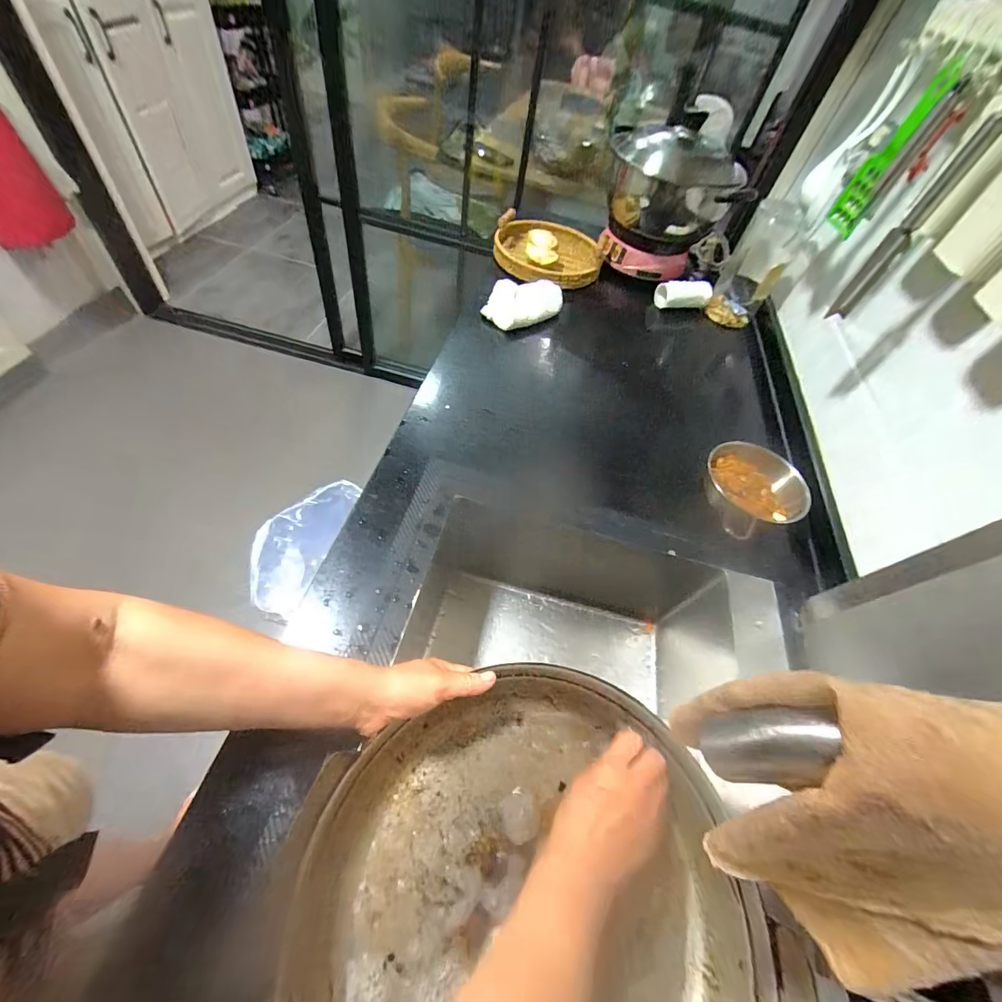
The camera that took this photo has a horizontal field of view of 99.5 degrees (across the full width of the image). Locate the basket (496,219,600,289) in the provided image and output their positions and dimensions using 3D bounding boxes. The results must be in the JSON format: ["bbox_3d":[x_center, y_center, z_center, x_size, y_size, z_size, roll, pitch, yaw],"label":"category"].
[{"bbox_3d":[0.098,-0.527,0.889,0.215,0.075,0.217,9,54,-4],"label":"basket"}]

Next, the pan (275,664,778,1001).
[{"bbox_3d":[0.031,0.318,0.339,0.340,0.080,0.327,3,53,-4],"label":"pan"}]

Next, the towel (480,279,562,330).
[{"bbox_3d":[0.046,-0.368,0.784,0.155,0.053,0.076,-22,62,-23],"label":"towel"}]

